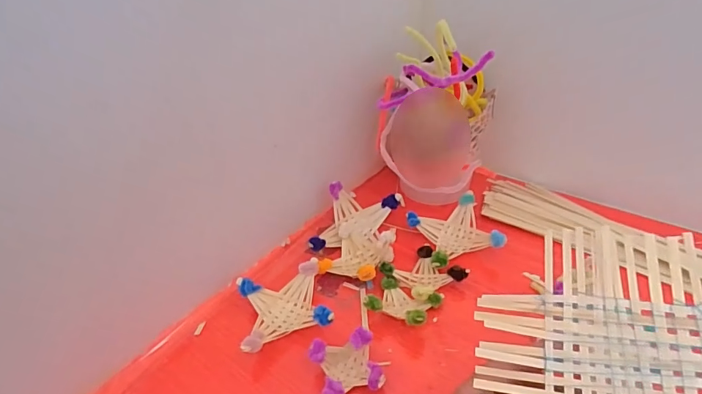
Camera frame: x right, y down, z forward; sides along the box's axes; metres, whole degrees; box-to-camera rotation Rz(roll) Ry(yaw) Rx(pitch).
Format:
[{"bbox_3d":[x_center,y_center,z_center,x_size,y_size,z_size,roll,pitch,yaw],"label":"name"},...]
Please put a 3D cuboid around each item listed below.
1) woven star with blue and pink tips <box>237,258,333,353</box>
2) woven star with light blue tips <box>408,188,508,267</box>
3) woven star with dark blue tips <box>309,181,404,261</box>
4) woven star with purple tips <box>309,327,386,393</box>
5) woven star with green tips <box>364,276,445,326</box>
[{"bbox_3d":[-0.064,0.109,0.419,0.081,0.034,0.084,-12,39,-10],"label":"woven star with blue and pink tips"},{"bbox_3d":[0.117,0.038,0.484,0.082,0.034,0.077,-12,39,-10],"label":"woven star with light blue tips"},{"bbox_3d":[0.009,0.029,0.500,0.091,0.044,0.112,4,39,12],"label":"woven star with dark blue tips"},{"bbox_3d":[-0.003,0.147,0.368,0.053,0.029,0.050,-14,39,-11],"label":"woven star with purple tips"},{"bbox_3d":[0.052,0.102,0.418,0.061,0.029,0.055,16,42,24],"label":"woven star with green tips"}]

